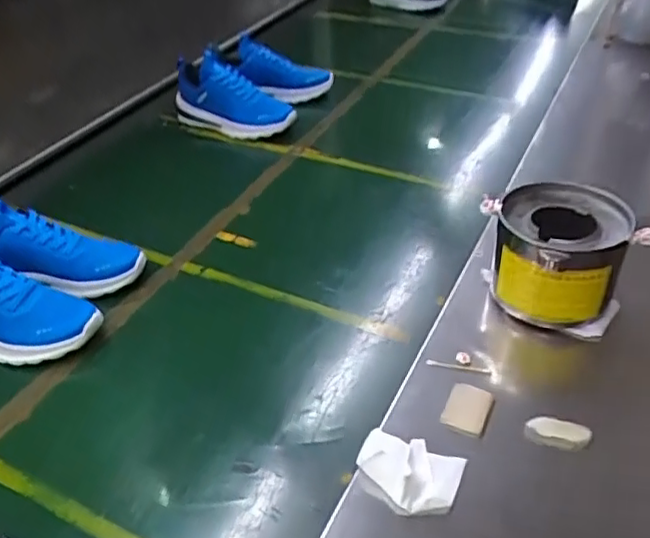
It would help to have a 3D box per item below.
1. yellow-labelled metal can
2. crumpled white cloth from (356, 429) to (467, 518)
[{"bbox_3d":[0.265,-0.008,0.733,0.135,0.123,0.149,10,41,15],"label":"yellow-labelled metal can"},{"bbox_3d":[0.077,0.189,0.586,0.094,0.042,0.073,10,40,18],"label":"crumpled white cloth"}]

